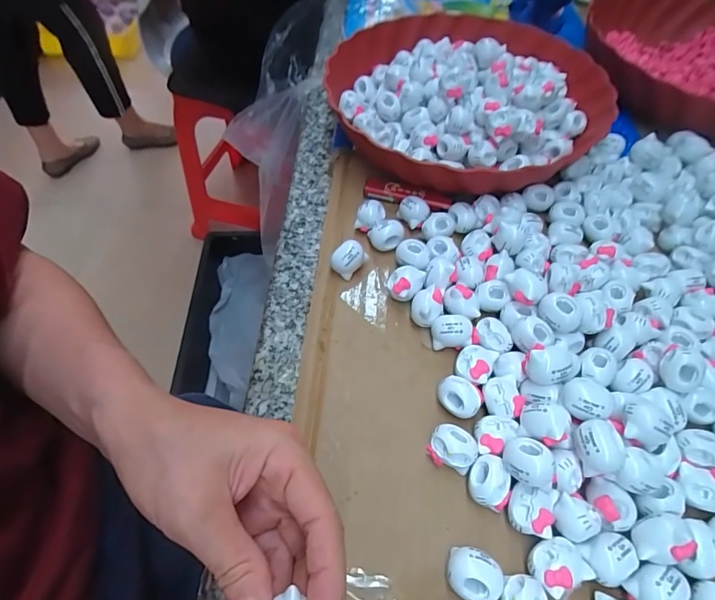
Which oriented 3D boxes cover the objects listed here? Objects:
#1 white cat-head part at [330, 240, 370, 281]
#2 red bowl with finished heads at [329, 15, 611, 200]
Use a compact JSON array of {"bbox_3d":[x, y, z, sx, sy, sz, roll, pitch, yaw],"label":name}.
[{"bbox_3d":[-0.006,-0.029,0.318,0.017,0.023,0.024,27,59,17],"label":"white cat-head part"},{"bbox_3d":[0.094,-0.184,0.391,0.234,0.067,0.226,0,56,0],"label":"red bowl with finished heads"}]

